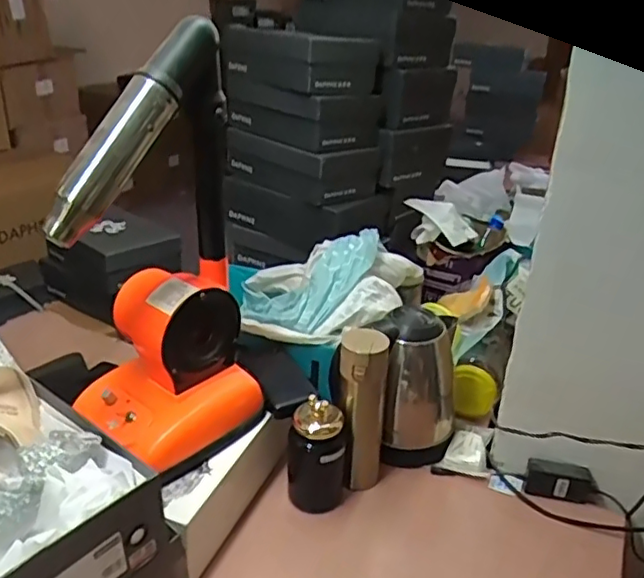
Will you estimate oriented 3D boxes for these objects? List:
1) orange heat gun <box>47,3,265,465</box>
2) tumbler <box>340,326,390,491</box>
[{"bbox_3d":[-0.189,-0.027,0.714,0.148,0.466,0.218,22,33,32],"label":"orange heat gun"},{"bbox_3d":[0.055,0.177,0.869,0.070,0.241,0.055,7,28,7],"label":"tumbler"}]

